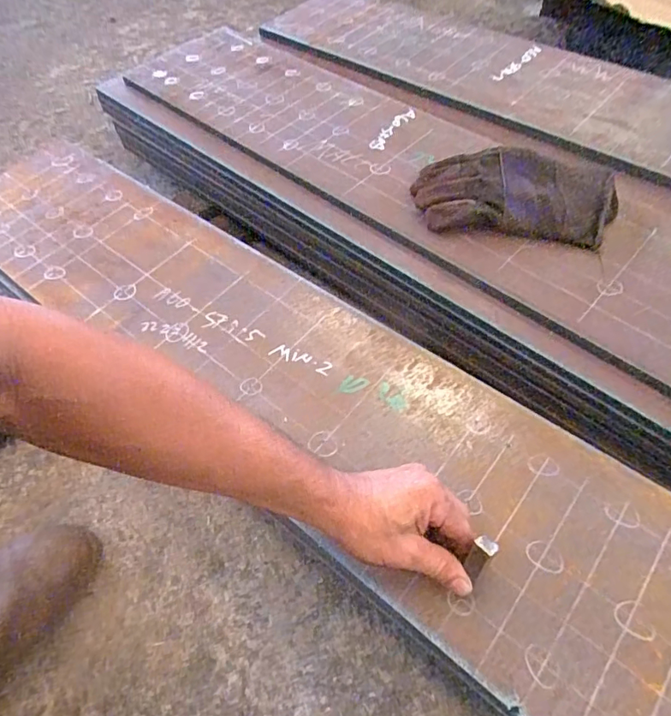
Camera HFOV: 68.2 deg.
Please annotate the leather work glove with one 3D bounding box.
[{"bbox_3d":[0.210,-0.196,0.577,0.224,0.038,0.136,10,57,11],"label":"leather work glove"}]

